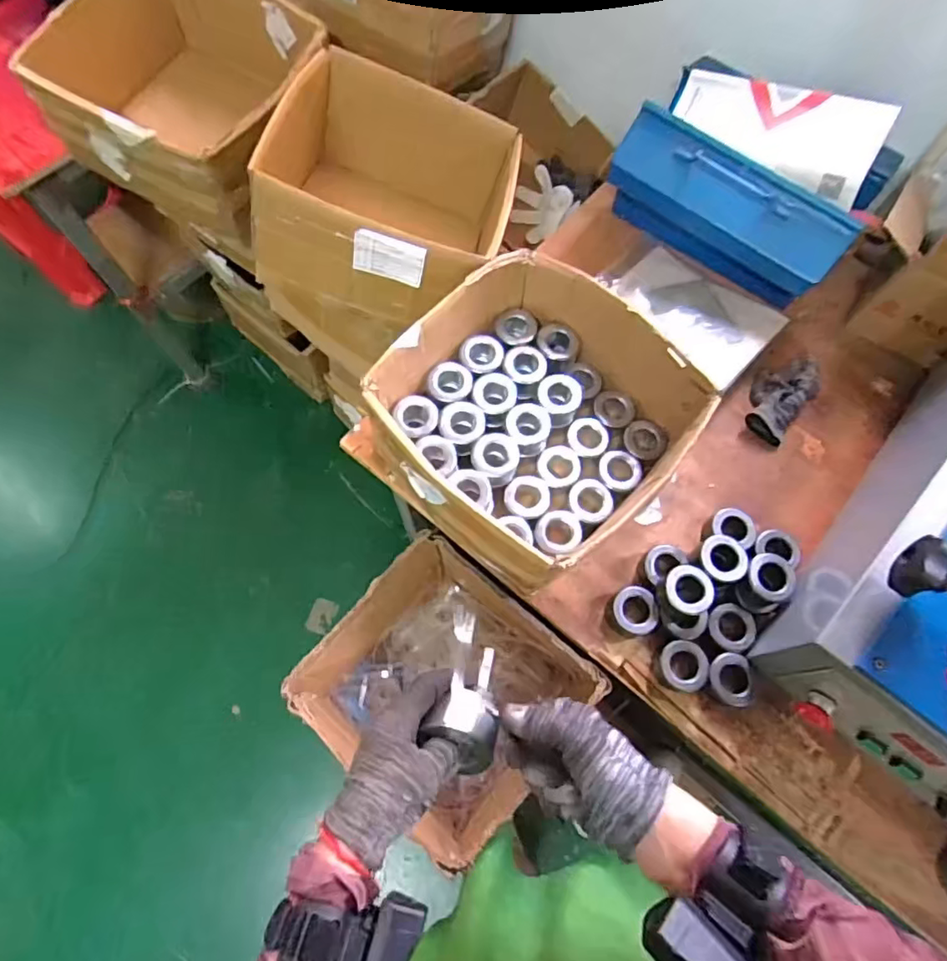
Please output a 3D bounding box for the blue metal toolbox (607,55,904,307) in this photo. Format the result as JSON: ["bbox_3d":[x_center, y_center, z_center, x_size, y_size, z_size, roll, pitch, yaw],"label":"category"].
[{"bbox_3d":[0.420,-0.460,0.888,0.341,0.196,0.241,35,73,11],"label":"blue metal toolbox"}]

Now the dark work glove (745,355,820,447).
[{"bbox_3d":[0.473,-0.131,0.866,0.084,0.037,0.150,39,73,12],"label":"dark work glove"}]

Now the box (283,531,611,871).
[{"bbox_3d":[-0.038,0.306,0.854,0.313,0.276,0.300,41,74,13],"label":"box"}]

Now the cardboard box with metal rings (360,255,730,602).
[{"bbox_3d":[0.081,-0.072,0.749,0.347,0.164,0.339,42,74,13],"label":"cardboard box with metal rings"}]

